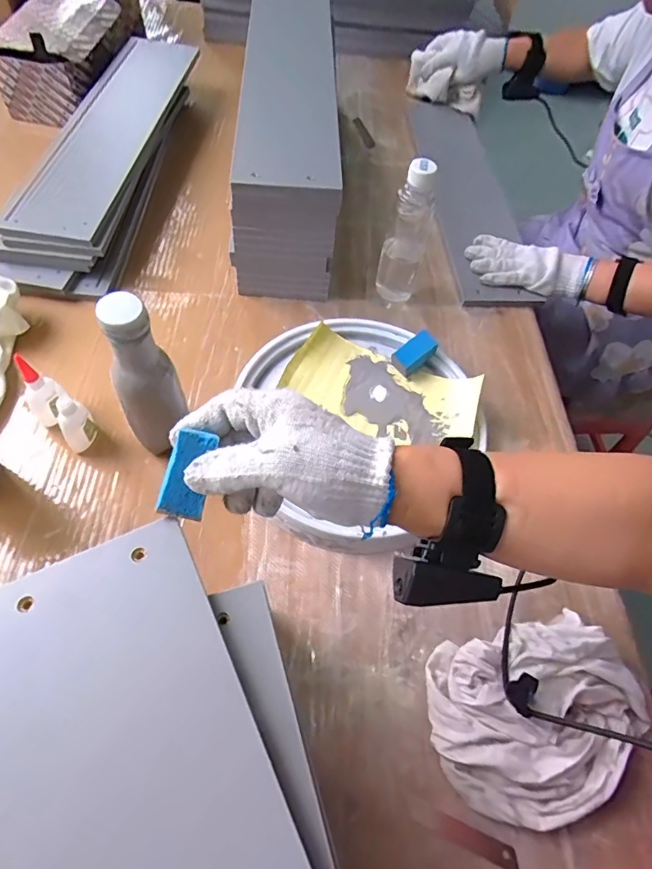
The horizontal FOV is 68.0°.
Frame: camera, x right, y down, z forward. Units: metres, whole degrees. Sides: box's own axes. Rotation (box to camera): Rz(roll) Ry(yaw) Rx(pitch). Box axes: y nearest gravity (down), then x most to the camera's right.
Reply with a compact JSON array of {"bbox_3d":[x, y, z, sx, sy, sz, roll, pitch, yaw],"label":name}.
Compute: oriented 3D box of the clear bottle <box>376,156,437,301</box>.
[{"bbox_3d":[0.104,-0.262,0.628,0.056,0.191,0.058,15,59,5],"label":"clear bottle"}]

